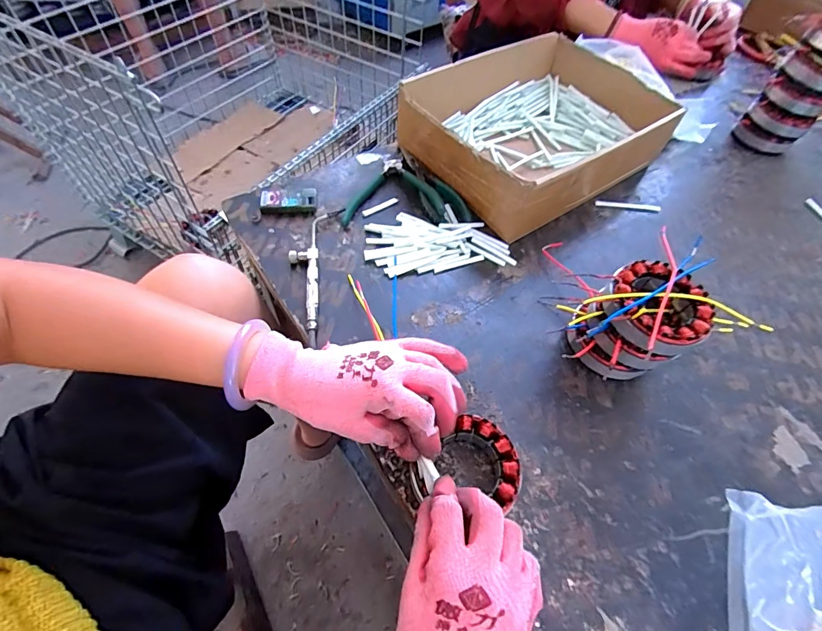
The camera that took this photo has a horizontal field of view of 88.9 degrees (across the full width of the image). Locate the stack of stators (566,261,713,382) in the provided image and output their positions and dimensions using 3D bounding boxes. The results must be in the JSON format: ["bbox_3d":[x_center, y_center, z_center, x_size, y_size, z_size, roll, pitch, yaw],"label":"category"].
[{"bbox_3d":[0.206,0.011,0.398,0.106,0.102,0.092,-24,61,-19],"label":"stack of stators"}]

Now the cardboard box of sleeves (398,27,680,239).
[{"bbox_3d":[0.180,-0.262,0.588,0.336,0.095,0.243,-29,63,-22],"label":"cardboard box of sleeves"}]

